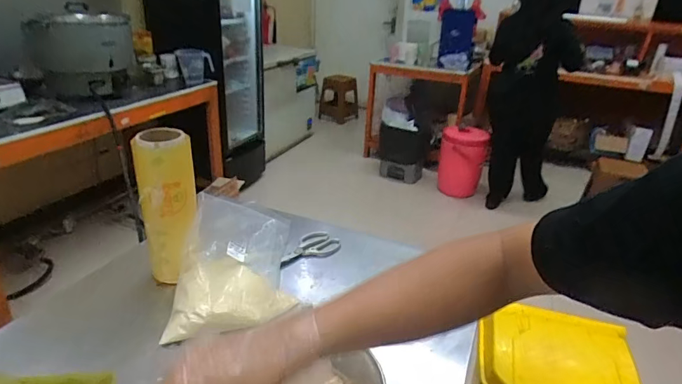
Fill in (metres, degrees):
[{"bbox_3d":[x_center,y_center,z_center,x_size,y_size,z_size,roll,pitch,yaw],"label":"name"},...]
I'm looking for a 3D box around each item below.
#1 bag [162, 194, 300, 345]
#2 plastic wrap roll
[{"bbox_3d":[-0.224,0.113,0.922,0.251,0.171,0.341,-3,26,-13],"label":"bag"},{"bbox_3d":[-0.333,0.034,0.855,0.101,0.313,0.086,-6,27,-19],"label":"plastic wrap roll"}]

